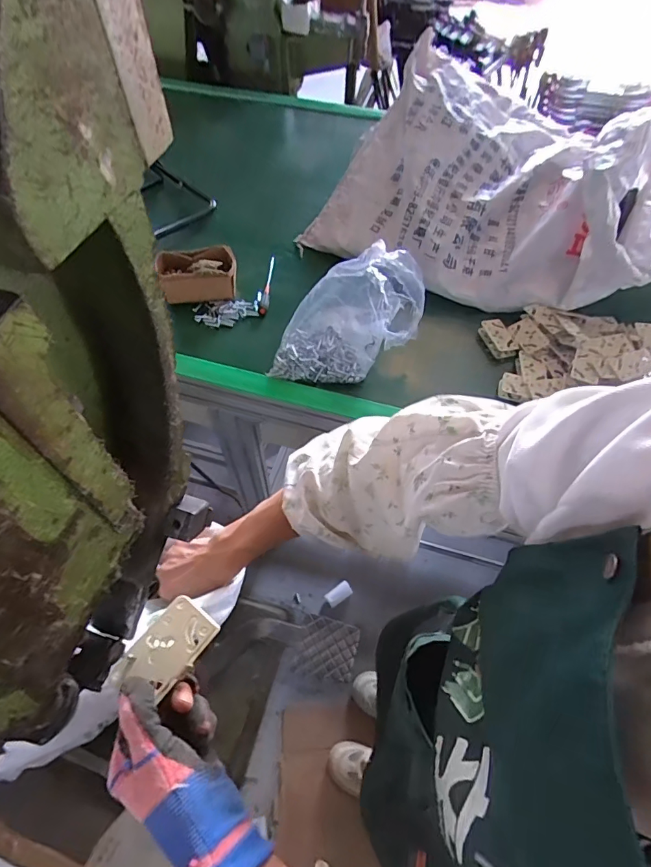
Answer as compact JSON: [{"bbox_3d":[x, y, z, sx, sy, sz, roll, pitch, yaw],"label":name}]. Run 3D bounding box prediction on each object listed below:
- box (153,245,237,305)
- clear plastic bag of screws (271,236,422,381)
[{"bbox_3d":[-0.248,-0.307,0.883,0.151,0.068,0.098,-10,58,-7],"label":"box"},{"bbox_3d":[0.037,-0.188,0.731,0.225,0.191,0.140,8,57,4],"label":"clear plastic bag of screws"}]

